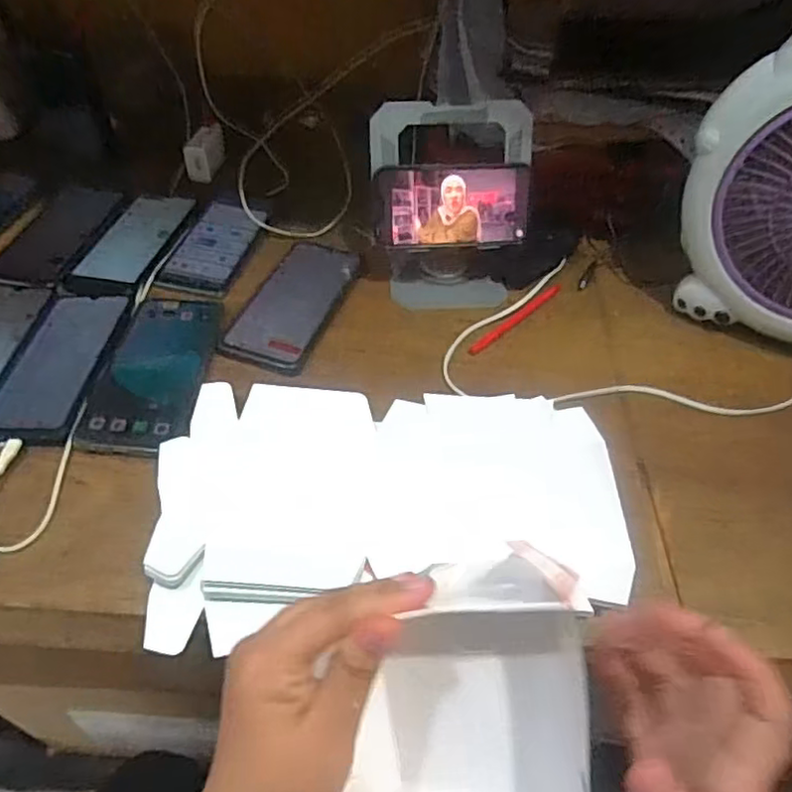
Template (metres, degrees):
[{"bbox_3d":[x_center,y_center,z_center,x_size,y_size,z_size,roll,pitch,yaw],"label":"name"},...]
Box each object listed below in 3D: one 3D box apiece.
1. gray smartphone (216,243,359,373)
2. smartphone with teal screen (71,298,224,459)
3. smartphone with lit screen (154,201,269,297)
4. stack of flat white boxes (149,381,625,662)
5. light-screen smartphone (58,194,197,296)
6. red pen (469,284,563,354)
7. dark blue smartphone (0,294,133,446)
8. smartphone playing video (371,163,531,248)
[{"bbox_3d":[-0.096,-0.090,0.606,0.078,0.015,0.179,13,49,9],"label":"gray smartphone"},{"bbox_3d":[-0.205,-0.024,0.544,0.086,0.013,0.177,2,49,-1],"label":"smartphone with teal screen"},{"bbox_3d":[-0.187,-0.154,0.659,0.070,0.011,0.144,11,49,7],"label":"smartphone with lit screen"},{"bbox_3d":[-0.003,0.065,0.470,0.325,0.024,0.199,-4,49,-6],"label":"stack of flat white boxes"},{"bbox_3d":[-0.270,-0.158,0.659,0.076,0.007,0.164,10,49,6],"label":"light-screen smartphone"},{"bbox_3d":[0.116,-0.075,0.611,0.012,0.011,0.137,37,57,26],"label":"red pen"},{"bbox_3d":[-0.288,-0.031,0.546,0.078,0.011,0.172,3,49,0],"label":"dark blue smartphone"},{"bbox_3d":[0.054,-0.179,0.606,0.144,0.073,0.011,-4,20,-5],"label":"smartphone playing video"}]

